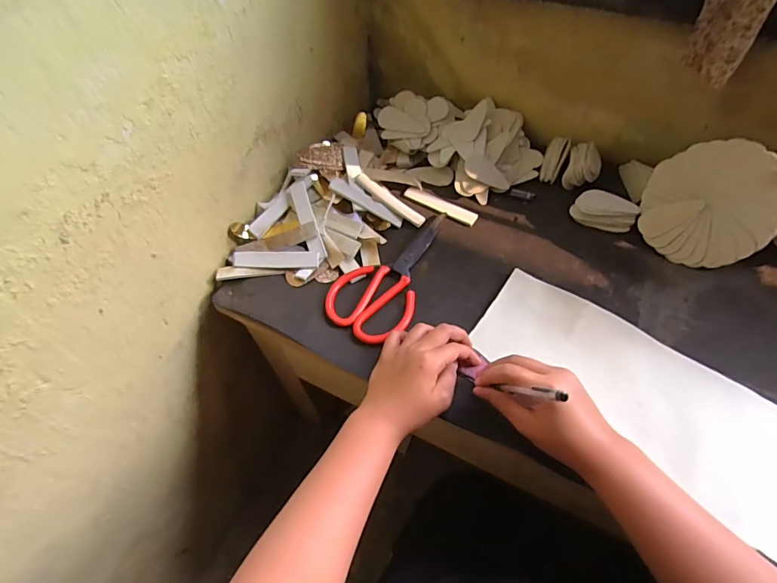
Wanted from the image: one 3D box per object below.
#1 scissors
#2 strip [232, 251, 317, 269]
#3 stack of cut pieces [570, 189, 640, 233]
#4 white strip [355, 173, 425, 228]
[{"bbox_3d":[-0.007,-0.027,0.531,0.100,0.011,0.189,13,59,11],"label":"scissors"},{"bbox_3d":[-0.139,-0.040,0.540,0.106,0.004,0.022,1,75,1],"label":"strip"},{"bbox_3d":[0.275,-0.101,0.554,0.074,0.033,0.028,28,62,19],"label":"stack of cut pieces"},{"bbox_3d":[0.002,-0.122,0.577,0.107,0.004,0.020,37,65,4],"label":"white strip"}]

